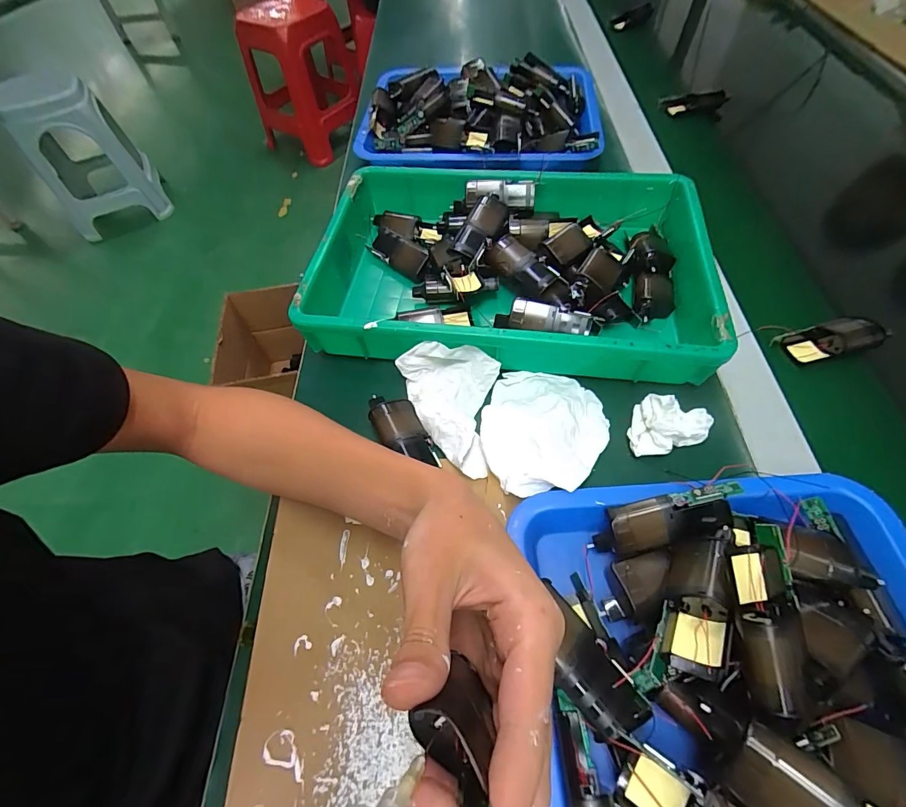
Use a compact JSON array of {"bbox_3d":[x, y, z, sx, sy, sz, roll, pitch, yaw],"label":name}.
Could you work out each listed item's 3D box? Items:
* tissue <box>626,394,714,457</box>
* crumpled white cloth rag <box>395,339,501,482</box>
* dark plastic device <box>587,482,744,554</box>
[{"bbox_3d":[0.179,0.016,0.334,0.064,0.032,0.043,0,59,3],"label":"tissue"},{"bbox_3d":[-0.011,-0.001,0.354,0.088,0.043,0.094,7,60,7],"label":"crumpled white cloth rag"},{"bbox_3d":[0.145,0.082,0.283,0.096,0.030,0.032,-20,59,11],"label":"dark plastic device"}]

